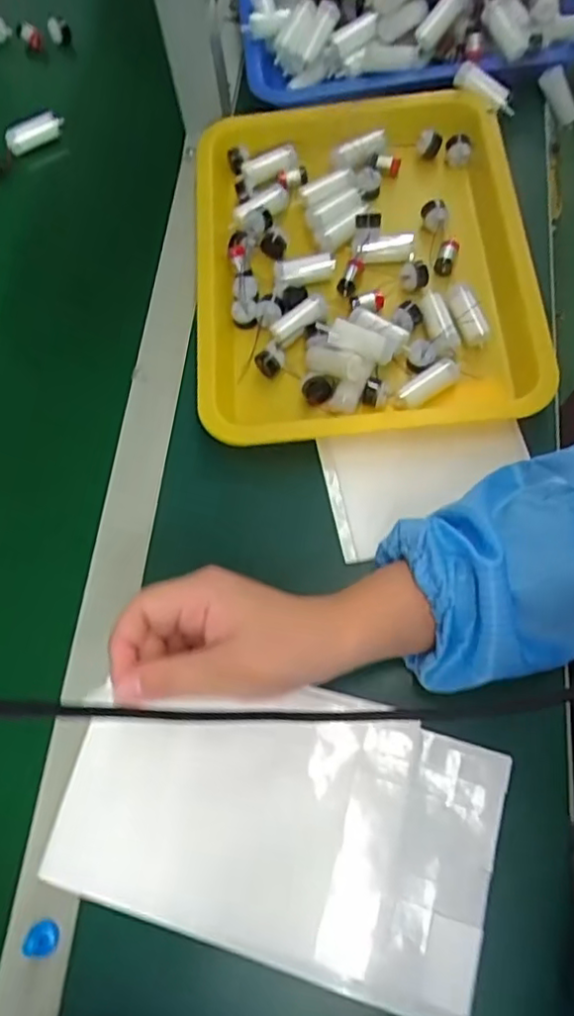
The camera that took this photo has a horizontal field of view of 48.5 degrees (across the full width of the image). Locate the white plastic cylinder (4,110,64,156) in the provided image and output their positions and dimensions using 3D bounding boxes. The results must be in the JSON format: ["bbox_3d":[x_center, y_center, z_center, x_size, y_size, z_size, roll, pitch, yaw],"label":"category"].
[{"bbox_3d":[-0.251,-0.373,0.634,0.059,0.023,0.015,-18,69,-2],"label":"white plastic cylinder"}]

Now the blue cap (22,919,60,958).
[{"bbox_3d":[-0.144,0.253,0.374,0.013,0.020,0.018,-28,70,-6],"label":"blue cap"}]

